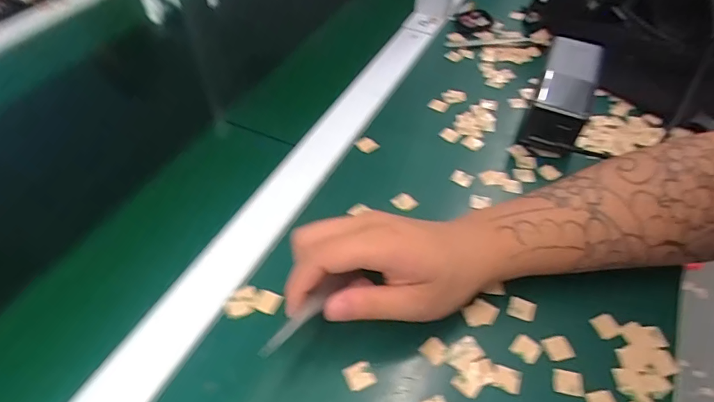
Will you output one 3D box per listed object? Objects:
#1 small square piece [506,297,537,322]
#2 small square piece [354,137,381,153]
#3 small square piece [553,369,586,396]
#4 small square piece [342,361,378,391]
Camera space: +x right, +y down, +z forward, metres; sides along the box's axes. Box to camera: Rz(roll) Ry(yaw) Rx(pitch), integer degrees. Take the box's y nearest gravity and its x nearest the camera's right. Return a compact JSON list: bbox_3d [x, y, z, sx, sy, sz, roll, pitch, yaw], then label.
[{"bbox_3d":[0.121,0.079,0.328,0.020,0.004,0.015,17,51,13],"label":"small square piece"},{"bbox_3d":[0.010,-0.054,0.430,0.013,0.006,0.021,-35,58,-28],"label":"small square piece"},{"bbox_3d":[0.140,0.119,0.295,0.020,0.004,0.016,9,49,6],"label":"small square piece"},{"bbox_3d":[0.002,0.114,0.292,0.018,0.004,0.016,-18,52,-17],"label":"small square piece"}]

